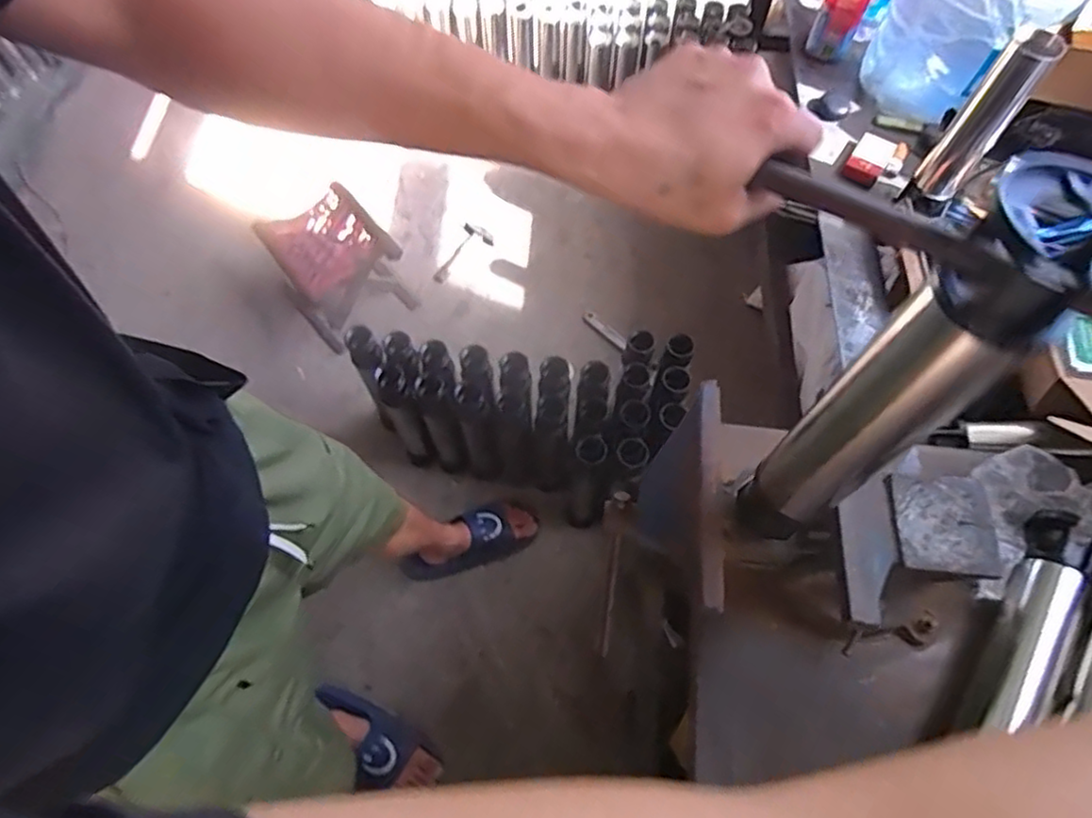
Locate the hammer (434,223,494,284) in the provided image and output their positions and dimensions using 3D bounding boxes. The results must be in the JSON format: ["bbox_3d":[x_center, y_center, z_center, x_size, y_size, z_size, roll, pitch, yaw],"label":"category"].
[{"bbox_3d":[-0.227,-0.417,1.804,0.112,0.037,0.207,25,67,12],"label":"hammer"}]

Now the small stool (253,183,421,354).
[{"bbox_3d":[-0.522,-0.349,1.632,0.312,0.246,0.254,42,71,18],"label":"small stool"}]

